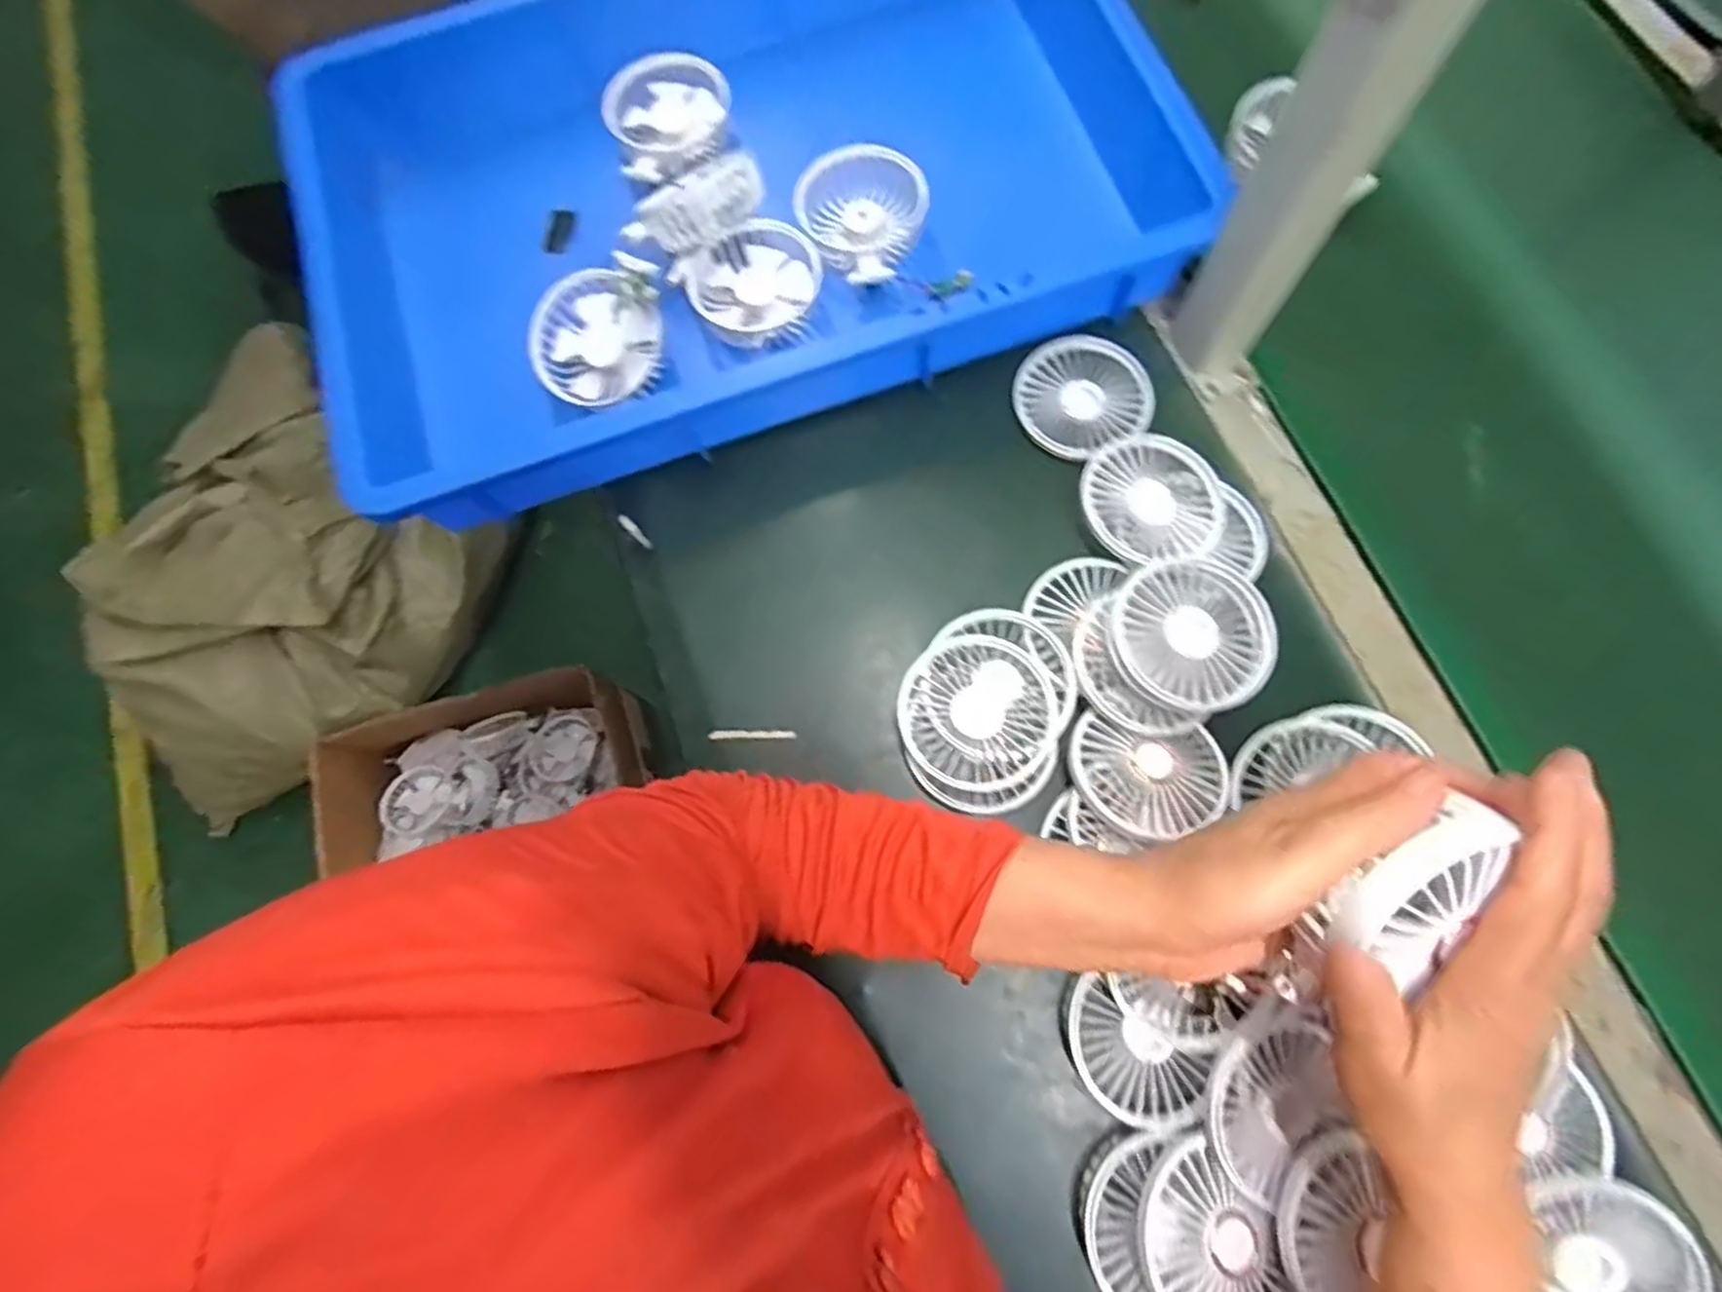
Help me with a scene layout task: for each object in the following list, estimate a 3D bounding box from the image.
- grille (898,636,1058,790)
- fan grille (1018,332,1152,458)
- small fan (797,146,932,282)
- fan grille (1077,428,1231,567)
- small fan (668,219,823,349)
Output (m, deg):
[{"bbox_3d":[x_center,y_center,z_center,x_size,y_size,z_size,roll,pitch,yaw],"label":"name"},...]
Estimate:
[{"bbox_3d":[0.069,0.038,0.436,0.089,0.015,0.089,0,74,2],"label":"grille"},{"bbox_3d":[0.151,-0.172,0.502,0.086,0.014,0.092,0,74,2],"label":"fan grille"},{"bbox_3d":[0.003,-0.306,0.524,0.080,0.040,0.106,-22,75,-4],"label":"small fan"},{"bbox_3d":[0.184,-0.093,0.464,0.084,0.023,0.089,0,74,2],"label":"fan grille"},{"bbox_3d":[-0.074,-0.250,0.519,0.090,0.027,0.086,0,74,2],"label":"small fan"}]

